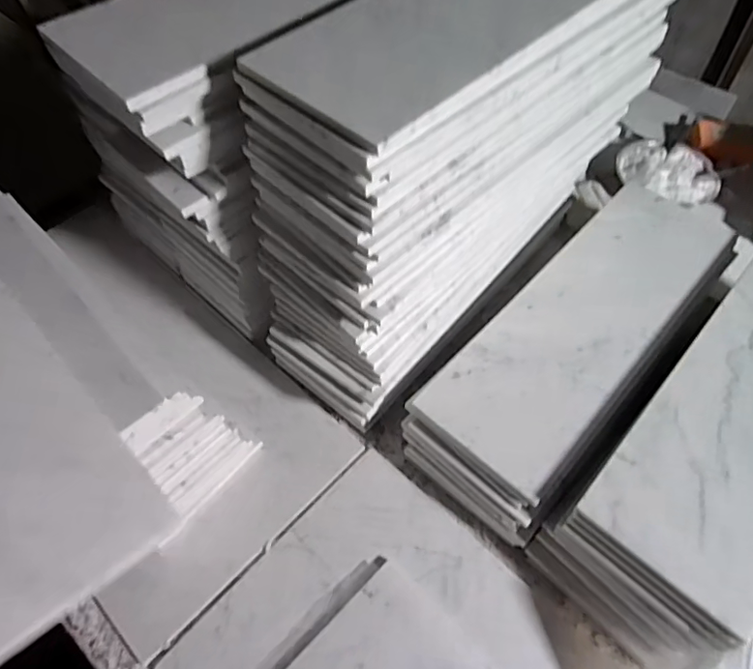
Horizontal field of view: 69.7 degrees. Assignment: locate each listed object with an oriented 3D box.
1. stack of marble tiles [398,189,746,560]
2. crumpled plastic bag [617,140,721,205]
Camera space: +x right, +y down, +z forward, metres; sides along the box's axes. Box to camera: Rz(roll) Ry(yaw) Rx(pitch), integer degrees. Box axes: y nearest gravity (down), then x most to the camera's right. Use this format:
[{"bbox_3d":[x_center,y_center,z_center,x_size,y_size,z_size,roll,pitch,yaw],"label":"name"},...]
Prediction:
[{"bbox_3d":[0.251,0.003,0.664,0.165,0.105,0.490,36,64,24],"label":"stack of marble tiles"},{"bbox_3d":[0.455,-0.253,0.849,0.144,0.027,0.132,3,56,5],"label":"crumpled plastic bag"}]

